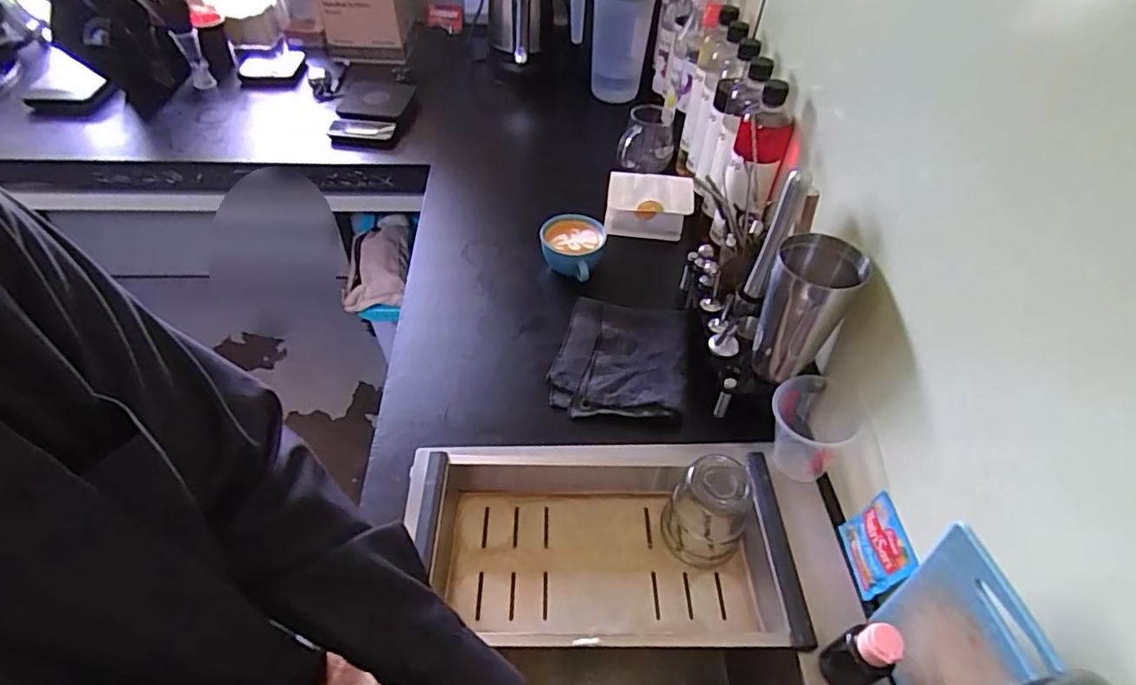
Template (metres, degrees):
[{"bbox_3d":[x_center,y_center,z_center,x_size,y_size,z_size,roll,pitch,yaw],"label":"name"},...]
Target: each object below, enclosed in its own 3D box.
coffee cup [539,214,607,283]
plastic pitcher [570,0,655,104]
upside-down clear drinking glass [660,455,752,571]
[{"bbox_3d":[0.006,-0.138,0.853,0.091,0.059,0.101,9,48,5],"label":"coffee cup"},{"bbox_3d":[0.089,-0.637,1.177,0.161,0.250,0.131,5,48,2],"label":"plastic pitcher"},{"bbox_3d":[0.149,0.177,0.601,0.080,0.113,0.078,1,48,-2],"label":"upside-down clear drinking glass"}]

